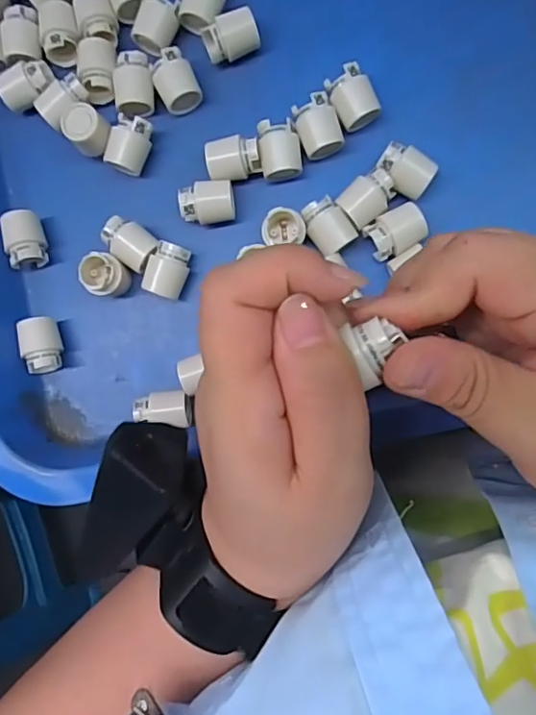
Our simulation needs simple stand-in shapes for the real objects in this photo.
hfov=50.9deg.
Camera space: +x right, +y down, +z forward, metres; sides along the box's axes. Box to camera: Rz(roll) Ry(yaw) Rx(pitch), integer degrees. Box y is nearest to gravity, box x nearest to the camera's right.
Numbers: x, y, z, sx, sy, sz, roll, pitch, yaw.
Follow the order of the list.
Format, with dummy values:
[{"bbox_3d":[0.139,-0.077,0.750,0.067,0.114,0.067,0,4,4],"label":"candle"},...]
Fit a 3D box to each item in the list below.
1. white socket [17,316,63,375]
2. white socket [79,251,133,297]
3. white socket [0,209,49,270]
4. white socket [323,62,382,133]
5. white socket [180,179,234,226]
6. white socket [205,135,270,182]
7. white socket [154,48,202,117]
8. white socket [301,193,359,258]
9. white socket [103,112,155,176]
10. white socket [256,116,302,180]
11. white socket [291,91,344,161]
[{"bbox_3d":[-0.121,-0.007,0.302,0.019,0.021,0.030,-8,86,3],"label":"white socket"},{"bbox_3d":[-0.083,-0.042,0.295,0.022,0.027,0.021,0,86,4],"label":"white socket"},{"bbox_3d":[-0.131,-0.064,0.305,0.019,0.021,0.029,-14,85,3],"label":"white socket"},{"bbox_3d":[0.043,-0.130,0.287,0.021,0.022,0.029,-28,85,1],"label":"white socket"},{"bbox_3d":[-0.031,-0.079,0.291,0.027,0.021,0.020,-7,86,3],"label":"white socket"},{"bbox_3d":[-0.015,-0.101,0.293,0.030,0.026,0.020,-3,86,3],"label":"white socket"},{"bbox_3d":[-0.048,-0.144,0.297,0.021,0.018,0.027,-27,85,1],"label":"white socket"},{"bbox_3d":[0.031,-0.065,0.287,0.020,0.025,0.027,-37,85,1],"label":"white socket"},{"bbox_3d":[-0.073,-0.111,0.298,0.019,0.021,0.028,20,88,5],"label":"white socket"},{"bbox_3d":[0.007,-0.105,0.290,0.020,0.020,0.028,-5,86,3],"label":"white socket"},{"bbox_3d":[0.026,-0.116,0.288,0.020,0.020,0.029,-22,85,2],"label":"white socket"}]

